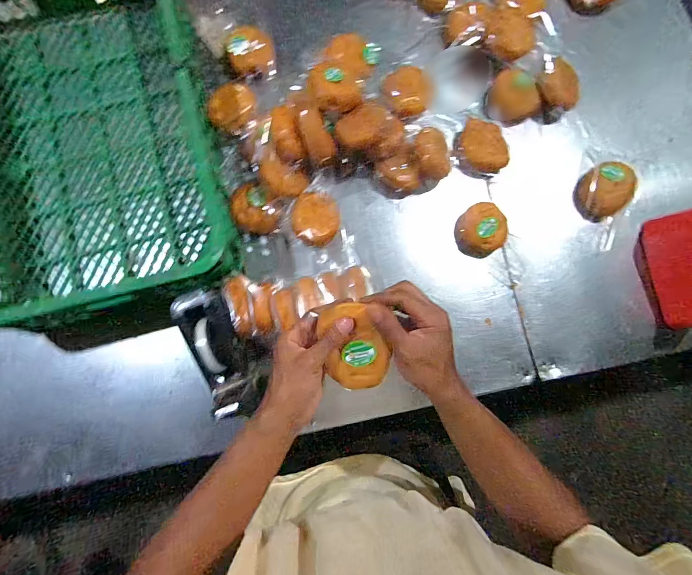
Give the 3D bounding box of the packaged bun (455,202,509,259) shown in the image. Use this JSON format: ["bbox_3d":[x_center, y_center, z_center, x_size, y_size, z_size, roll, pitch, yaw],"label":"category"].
[{"bbox_3d":[0.248,-0.099,0.652,0.092,0.054,0.087,0,81,-2],"label":"packaged bun"}]

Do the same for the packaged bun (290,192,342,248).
[{"bbox_3d":[-0.053,-0.119,0.638,0.083,0.031,0.090,0,84,-2],"label":"packaged bun"}]

